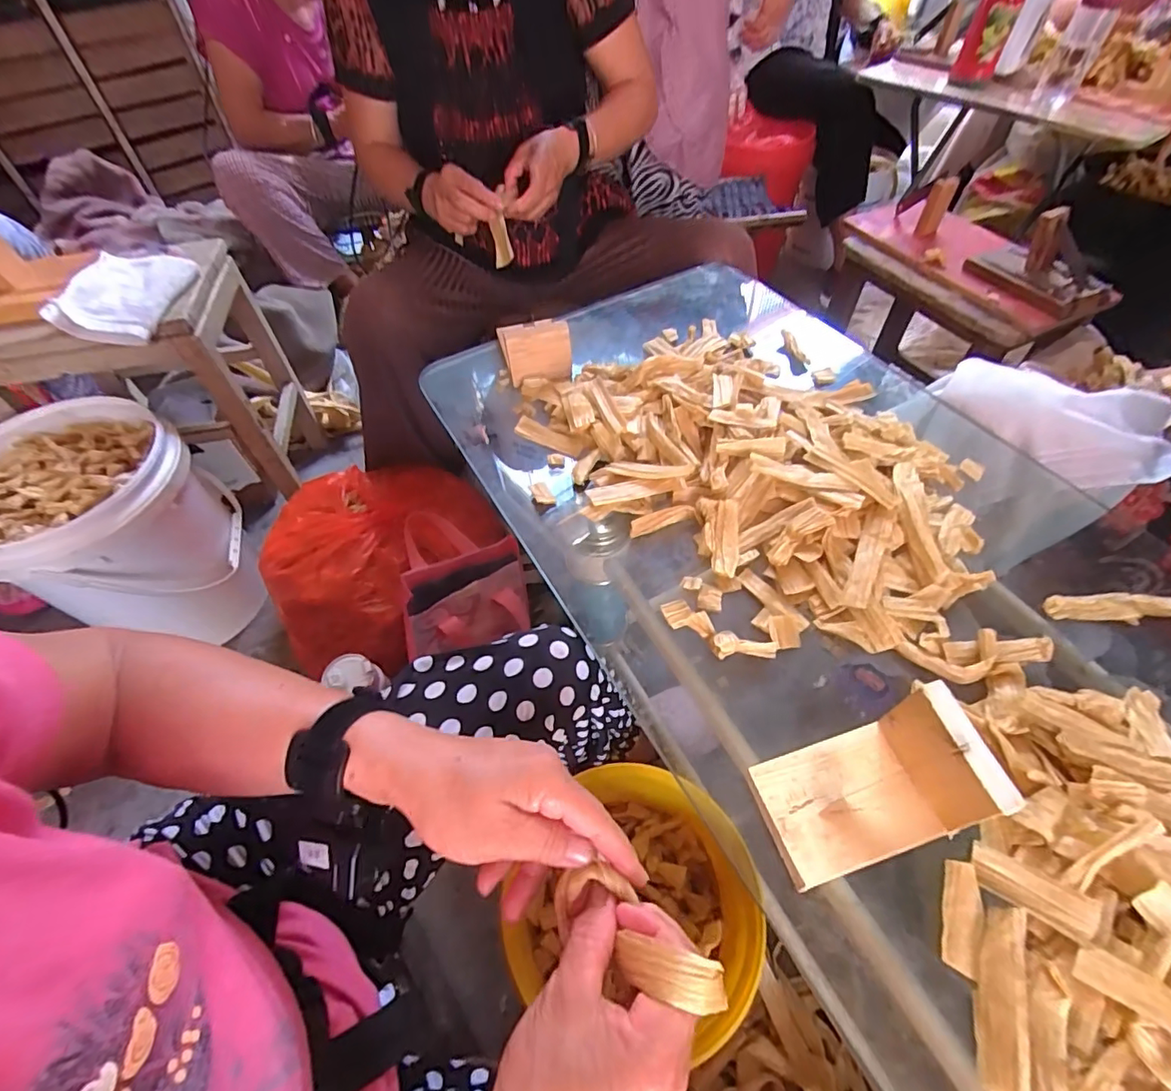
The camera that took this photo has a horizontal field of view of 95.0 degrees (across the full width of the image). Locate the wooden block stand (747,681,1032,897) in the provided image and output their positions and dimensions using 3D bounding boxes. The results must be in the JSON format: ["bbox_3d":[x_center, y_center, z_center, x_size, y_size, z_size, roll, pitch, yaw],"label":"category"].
[{"bbox_3d":[0.182,0.154,0.341,0.122,0.075,0.079,-15,55,-9],"label":"wooden block stand"}]

